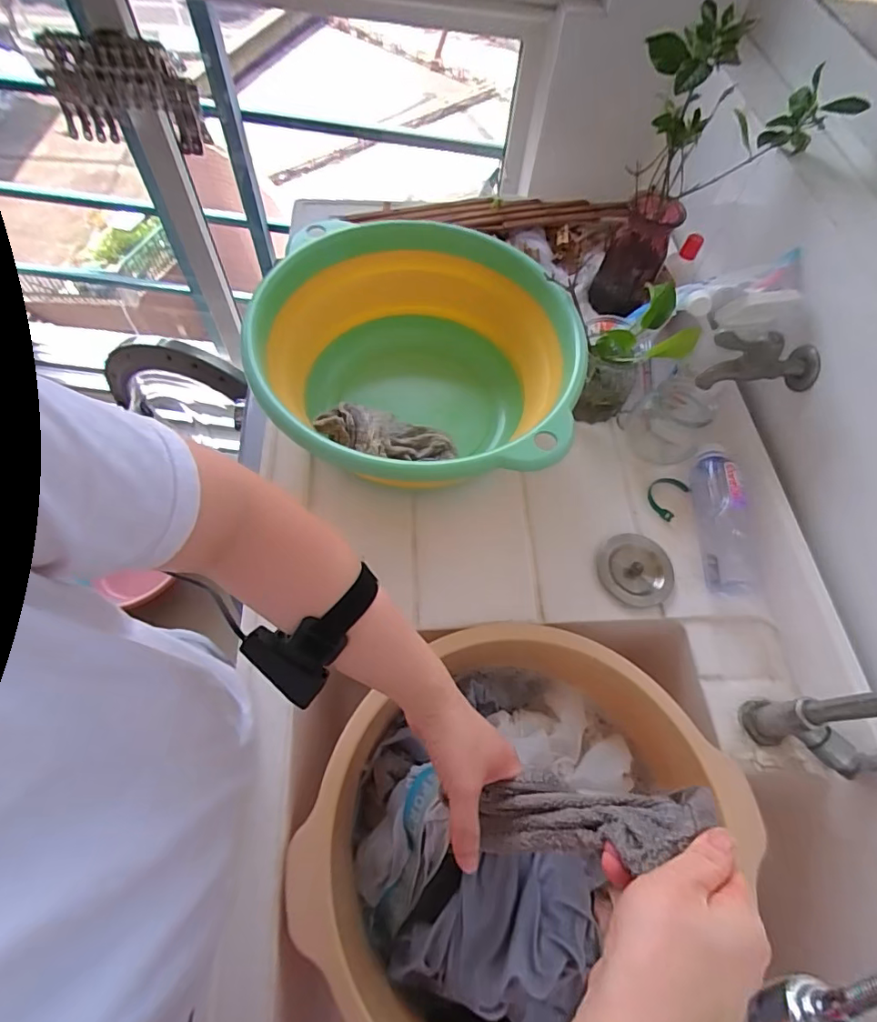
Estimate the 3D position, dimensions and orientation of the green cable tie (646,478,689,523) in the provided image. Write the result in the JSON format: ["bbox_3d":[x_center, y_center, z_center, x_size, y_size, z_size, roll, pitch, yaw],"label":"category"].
[{"bbox_3d":[0.281,-0.019,0.637,0.042,0.010,0.061,34,65,14],"label":"green cable tie"}]

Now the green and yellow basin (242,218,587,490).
[{"bbox_3d":[-0.028,-0.161,0.609,0.352,0.148,0.355,1,62,-3],"label":"green and yellow basin"}]

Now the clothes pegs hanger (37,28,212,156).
[{"bbox_3d":[-0.622,-0.809,0.999,0.291,0.180,0.078,4,62,-1],"label":"clothes pegs hanger"}]

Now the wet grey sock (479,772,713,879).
[{"bbox_3d":[0.097,0.215,0.361,0.052,0.176,0.053,23,54,-36],"label":"wet grey sock"}]

